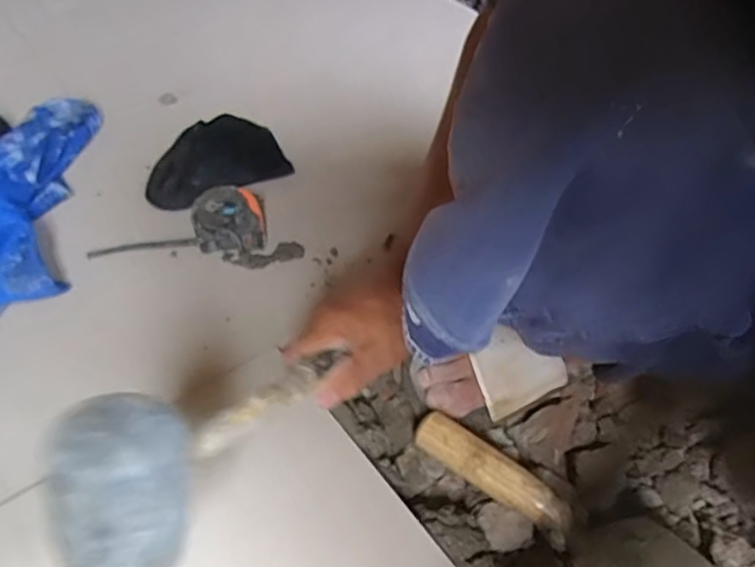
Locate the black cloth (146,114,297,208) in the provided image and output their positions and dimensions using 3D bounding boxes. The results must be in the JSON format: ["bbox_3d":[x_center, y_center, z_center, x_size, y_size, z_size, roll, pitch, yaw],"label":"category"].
[{"bbox_3d":[-0.182,-0.135,0.684,0.149,0.045,0.088,-24,53,-20],"label":"black cloth"}]

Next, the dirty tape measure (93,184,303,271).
[{"bbox_3d":[-0.180,-0.060,0.627,0.202,0.037,0.076,0,49,-1],"label":"dirty tape measure"}]

